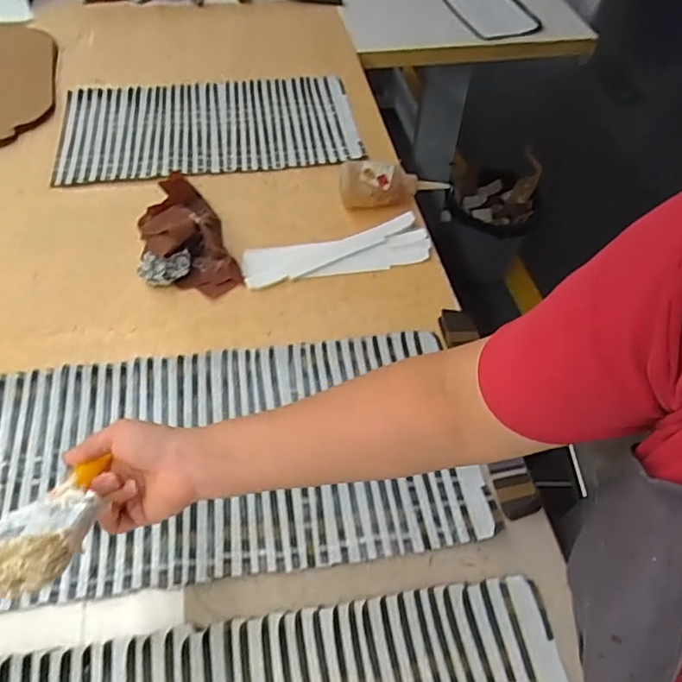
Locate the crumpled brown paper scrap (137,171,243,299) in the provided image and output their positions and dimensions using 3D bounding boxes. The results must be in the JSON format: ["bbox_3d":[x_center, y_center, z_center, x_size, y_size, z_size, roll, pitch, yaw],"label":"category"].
[{"bbox_3d":[-0.224,-0.153,0.801,0.111,0.034,0.228,-15,56,-16],"label":"crumpled brown paper scrap"}]

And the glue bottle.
[{"bbox_3d":[0.081,-0.230,0.849,0.168,0.068,0.046,-2,52,-4],"label":"glue bottle"}]

